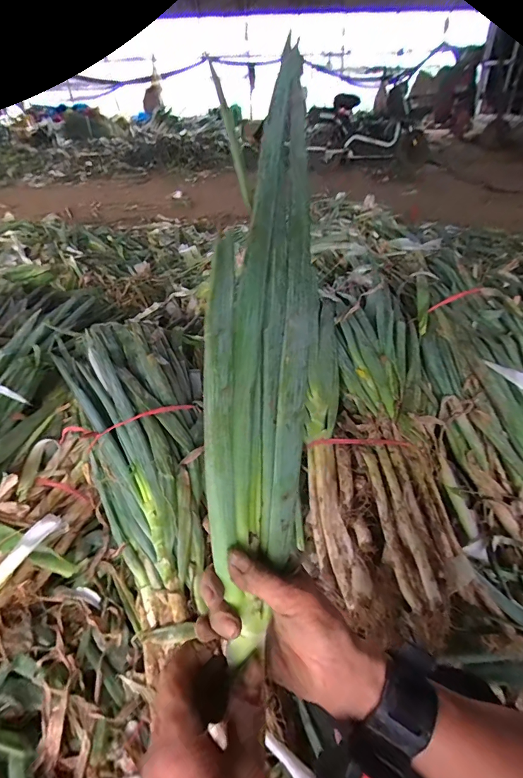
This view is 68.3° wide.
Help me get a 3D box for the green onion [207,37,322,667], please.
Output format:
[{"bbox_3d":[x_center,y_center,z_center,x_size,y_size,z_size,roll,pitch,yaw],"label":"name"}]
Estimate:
[{"bbox_3d":[0.007,-0.053,0.306,0.080,0.073,0.463,5,78,2],"label":"green onion"}]

